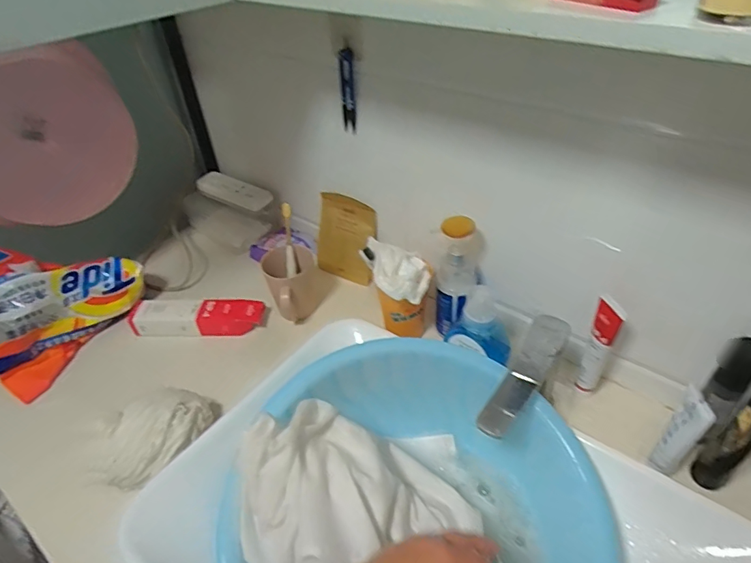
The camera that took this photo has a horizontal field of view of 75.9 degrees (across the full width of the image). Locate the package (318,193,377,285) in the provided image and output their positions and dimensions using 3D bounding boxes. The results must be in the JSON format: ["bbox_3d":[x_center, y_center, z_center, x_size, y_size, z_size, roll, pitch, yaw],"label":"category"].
[{"bbox_3d":[-0.051,-0.074,0.853,0.106,0.159,0.016,19,35,16],"label":"package"}]

